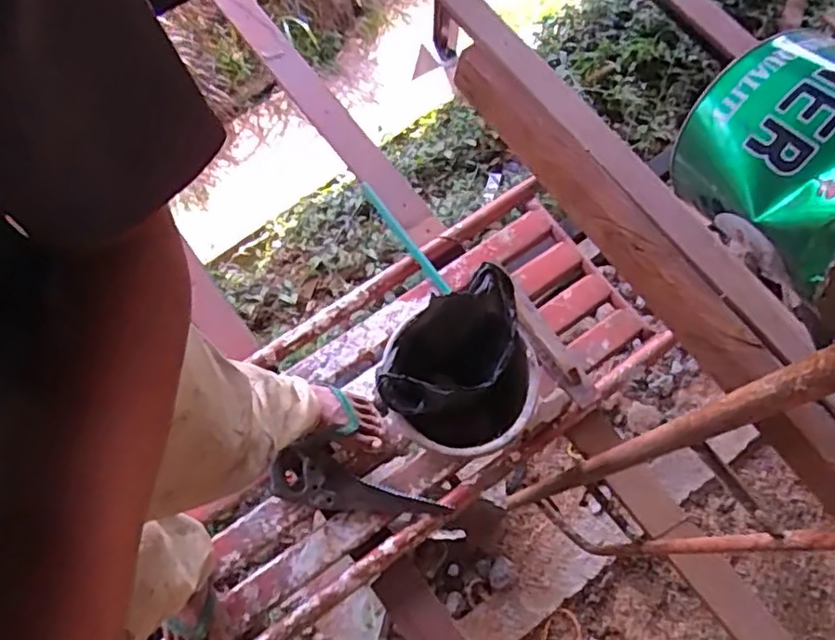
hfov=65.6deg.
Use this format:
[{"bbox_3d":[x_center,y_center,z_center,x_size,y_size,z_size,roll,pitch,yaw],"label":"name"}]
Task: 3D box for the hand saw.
[{"bbox_3d":[-0.112,0.324,1.260,0.353,0.037,0.107,11,68,3],"label":"hand saw"}]

